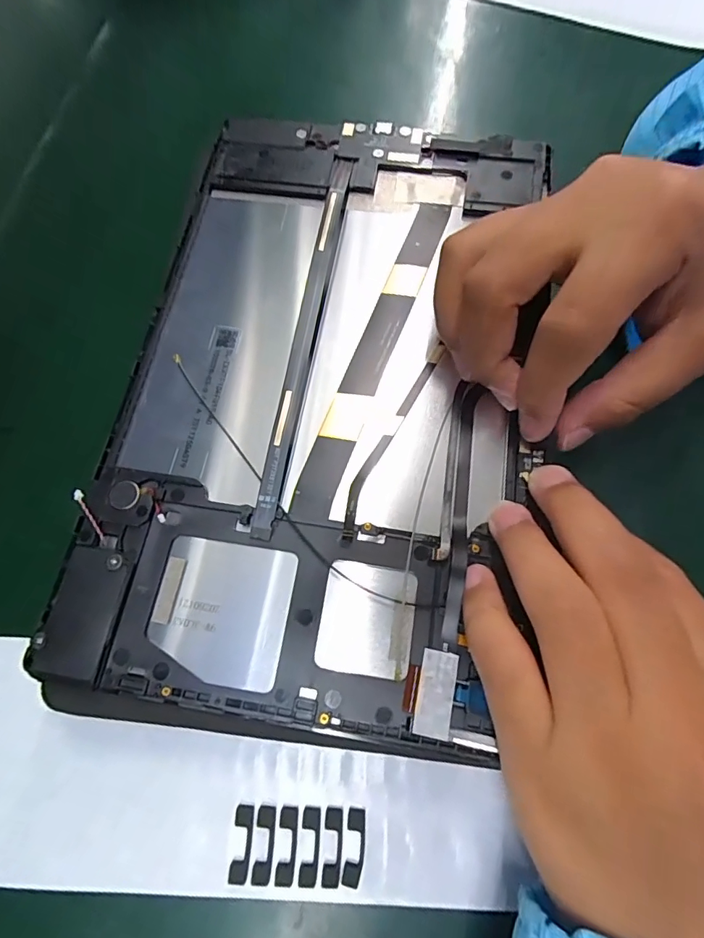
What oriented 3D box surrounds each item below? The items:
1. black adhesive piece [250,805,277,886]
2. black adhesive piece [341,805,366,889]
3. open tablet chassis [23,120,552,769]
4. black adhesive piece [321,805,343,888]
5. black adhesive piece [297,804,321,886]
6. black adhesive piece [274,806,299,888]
[{"bbox_3d":[-0.027,0.116,0.143,0.006,0.004,0.020,3,69,-1],"label":"black adhesive piece"},{"bbox_3d":[0.001,0.116,0.143,0.006,0.004,0.019,6,66,5],"label":"black adhesive piece"},{"bbox_3d":[-0.009,-0.036,0.169,0.136,0.018,0.236,10,76,4],"label":"open tablet chassis"},{"bbox_3d":[-0.006,0.116,0.143,0.006,0.004,0.020,3,70,2],"label":"black adhesive piece"},{"bbox_3d":[-0.013,0.116,0.142,0.006,0.004,0.020,3,70,2],"label":"black adhesive piece"},{"bbox_3d":[-0.020,0.116,0.143,0.006,0.004,0.019,3,70,2],"label":"black adhesive piece"}]

